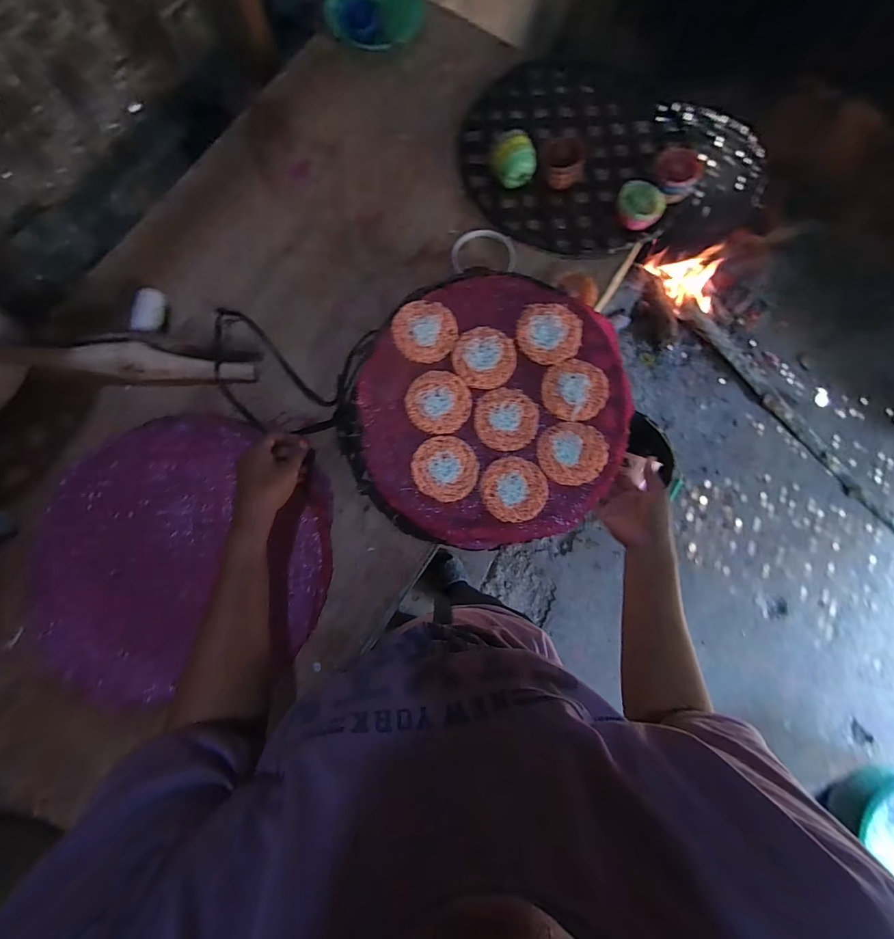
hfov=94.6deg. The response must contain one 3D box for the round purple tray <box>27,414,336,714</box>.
[{"bbox_3d":[-0.332,0.091,0.523,0.366,0.016,0.333,0,77,0],"label":"round purple tray"}]

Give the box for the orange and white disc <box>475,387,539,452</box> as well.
[{"bbox_3d":[0.076,-0.064,0.527,0.078,0.010,0.079,10,77,2],"label":"orange and white disc"}]

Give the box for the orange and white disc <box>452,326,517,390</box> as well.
[{"bbox_3d":[0.048,-0.145,0.535,0.079,0.013,0.077,0,77,0],"label":"orange and white disc"}]

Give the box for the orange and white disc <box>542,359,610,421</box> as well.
[{"bbox_3d":[0.164,-0.102,0.526,0.080,0.013,0.078,0,77,0],"label":"orange and white disc"}]

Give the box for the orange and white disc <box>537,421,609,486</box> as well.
[{"bbox_3d":[0.156,-0.020,0.514,0.081,0.009,0.077,0,77,0],"label":"orange and white disc"}]

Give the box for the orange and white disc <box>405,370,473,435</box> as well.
[{"bbox_3d":[-0.010,-0.086,0.522,0.078,0.010,0.078,0,77,0],"label":"orange and white disc"}]

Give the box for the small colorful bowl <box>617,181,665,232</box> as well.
[{"bbox_3d":[0.282,-0.383,0.610,0.066,0.037,0.062,0,77,0],"label":"small colorful bowl"}]

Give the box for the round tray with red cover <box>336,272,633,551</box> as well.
[{"bbox_3d":[0.043,-0.080,0.532,0.354,0.056,0.339,0,77,0],"label":"round tray with red cover"}]

